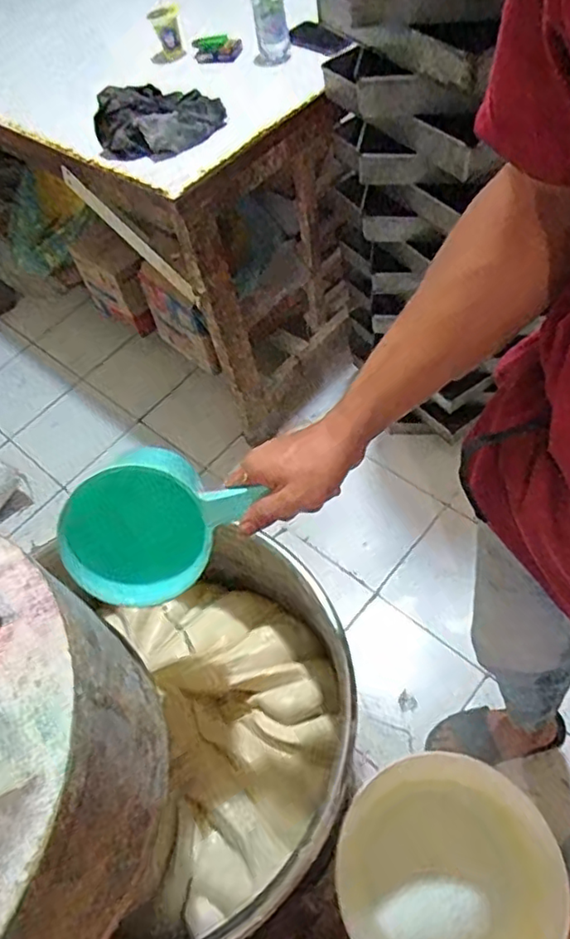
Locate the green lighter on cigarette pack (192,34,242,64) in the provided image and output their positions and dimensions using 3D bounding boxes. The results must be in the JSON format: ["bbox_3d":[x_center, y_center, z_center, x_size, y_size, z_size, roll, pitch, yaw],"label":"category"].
[{"bbox_3d":[-0.141,-0.879,1.265,0.099,0.032,0.053,-16,56,0],"label":"green lighter on cigarette pack"}]

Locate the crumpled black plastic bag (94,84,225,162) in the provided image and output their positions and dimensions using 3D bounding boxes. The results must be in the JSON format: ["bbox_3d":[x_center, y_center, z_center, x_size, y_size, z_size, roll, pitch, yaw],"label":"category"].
[{"bbox_3d":[-0.241,-0.660,1.142,0.231,0.076,0.149,-16,56,0],"label":"crumpled black plastic bag"}]

